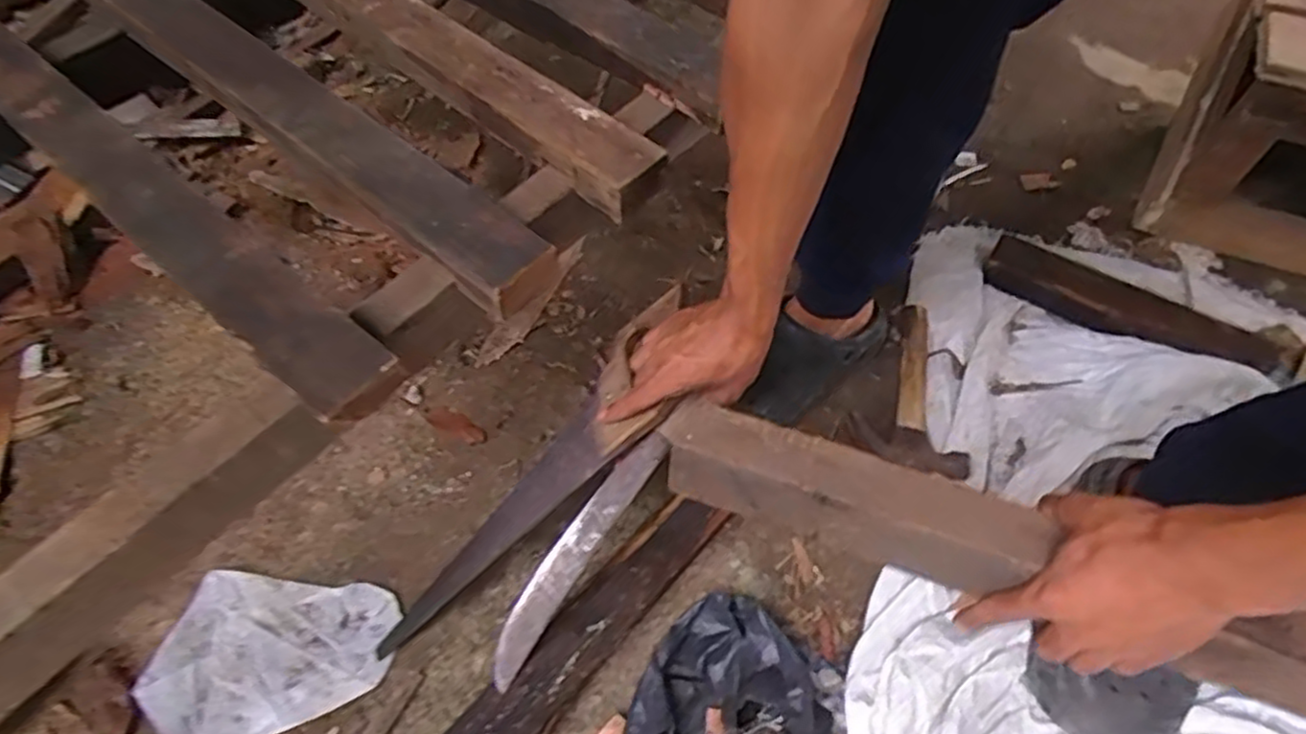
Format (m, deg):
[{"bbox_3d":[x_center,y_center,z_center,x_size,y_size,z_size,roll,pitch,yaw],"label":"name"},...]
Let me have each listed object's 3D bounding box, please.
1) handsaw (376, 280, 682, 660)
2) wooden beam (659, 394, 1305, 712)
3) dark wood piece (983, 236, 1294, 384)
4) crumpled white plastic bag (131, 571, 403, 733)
[{"bbox_3d":[-0.098,0.109,0.621,0.083,0.027,0.416,41,93,22],"label":"handsaw"},{"bbox_3d":[0.309,0.150,0.430,0.630,0.056,0.060,18,59,15],"label":"wooden beam"},{"bbox_3d":[0.560,-0.064,0.832,0.325,0.043,0.073,30,62,17],"label":"dark wood piece"},{"bbox_3d":[-0.343,0.263,0.627,0.201,0.012,0.146,3,58,1],"label":"crumpled white plastic bag"}]

